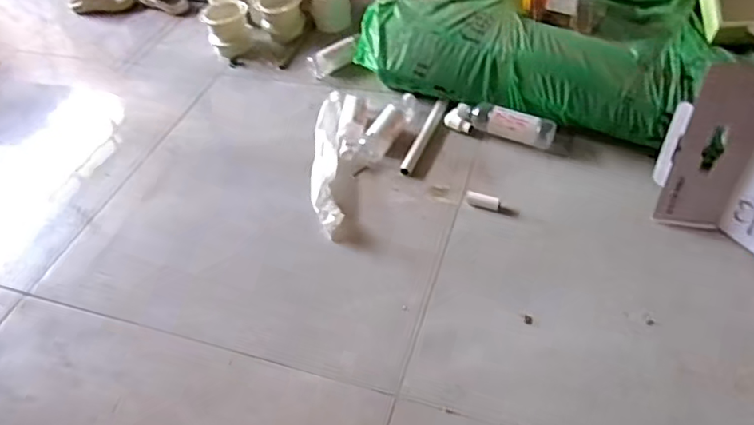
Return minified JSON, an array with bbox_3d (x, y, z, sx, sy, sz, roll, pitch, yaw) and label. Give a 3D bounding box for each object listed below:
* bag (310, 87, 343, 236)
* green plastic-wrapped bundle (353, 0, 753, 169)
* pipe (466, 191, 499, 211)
[{"bbox_3d":[-0.115,-0.124,1.293,0.076,0.043,0.473,-6,47,2],"label":"bag"},{"bbox_3d":[0.356,-0.455,1.338,0.865,0.239,0.379,21,54,24],"label":"green plastic-wrapped bundle"},{"bbox_3d":[0.225,-0.026,1.181,0.073,0.022,0.021,18,52,22],"label":"pipe"}]

